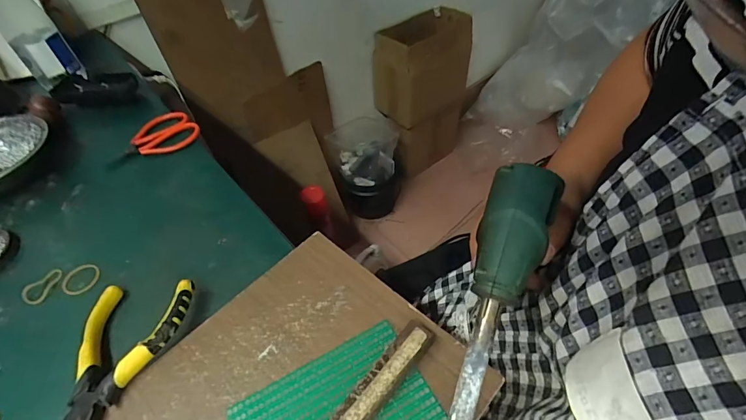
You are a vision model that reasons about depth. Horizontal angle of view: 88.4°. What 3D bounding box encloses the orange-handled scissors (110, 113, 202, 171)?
[{"bbox_3d":[-0.273,-0.086,0.475,0.109,0.022,0.056,-32,54,-23],"label":"orange-handled scissors"}]

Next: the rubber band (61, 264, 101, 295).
[{"bbox_3d":[-0.269,0.063,0.354,0.030,0.004,0.031,-2,48,2],"label":"rubber band"}]

